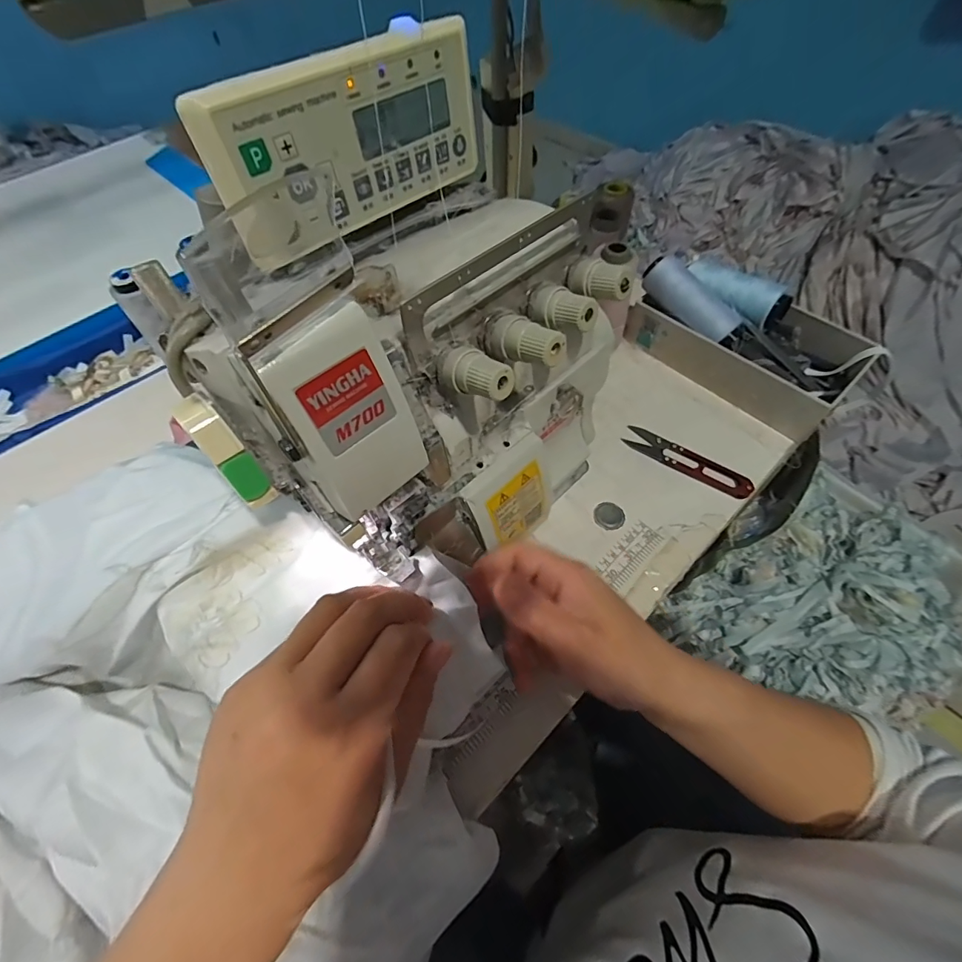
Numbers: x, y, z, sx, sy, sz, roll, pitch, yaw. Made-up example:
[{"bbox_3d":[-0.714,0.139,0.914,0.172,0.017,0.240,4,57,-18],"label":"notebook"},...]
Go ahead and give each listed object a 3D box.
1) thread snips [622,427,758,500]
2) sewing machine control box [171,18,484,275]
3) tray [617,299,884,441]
[{"bbox_3d":[0.191,-0.019,0.420,0.118,0.008,0.025,32,65,18],"label":"thread snips"},{"bbox_3d":[-0.062,-0.171,0.228,0.022,0.066,0.151,38,67,21],"label":"sewing machine control box"},{"bbox_3d":[0.275,-0.145,0.469,0.122,0.047,0.209,-40,66,-20],"label":"tray"}]

